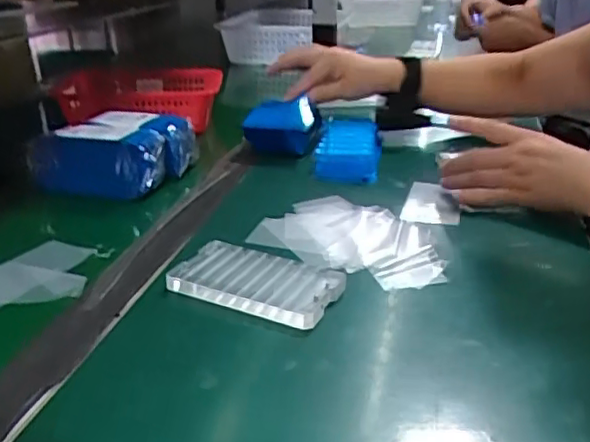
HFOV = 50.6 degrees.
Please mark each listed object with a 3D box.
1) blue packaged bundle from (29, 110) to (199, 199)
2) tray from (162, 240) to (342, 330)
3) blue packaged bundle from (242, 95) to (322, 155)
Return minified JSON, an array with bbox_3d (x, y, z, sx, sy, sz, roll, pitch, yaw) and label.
[{"bbox_3d":[-0.198,-0.076,0.691,0.137,0.064,0.120,9,26,16],"label":"blue packaged bundle"},{"bbox_3d":[-0.028,0.045,0.480,0.121,0.014,0.068,12,27,24],"label":"tray"},{"bbox_3d":[-0.017,-0.114,0.769,0.089,0.046,0.055,12,63,13],"label":"blue packaged bundle"}]

